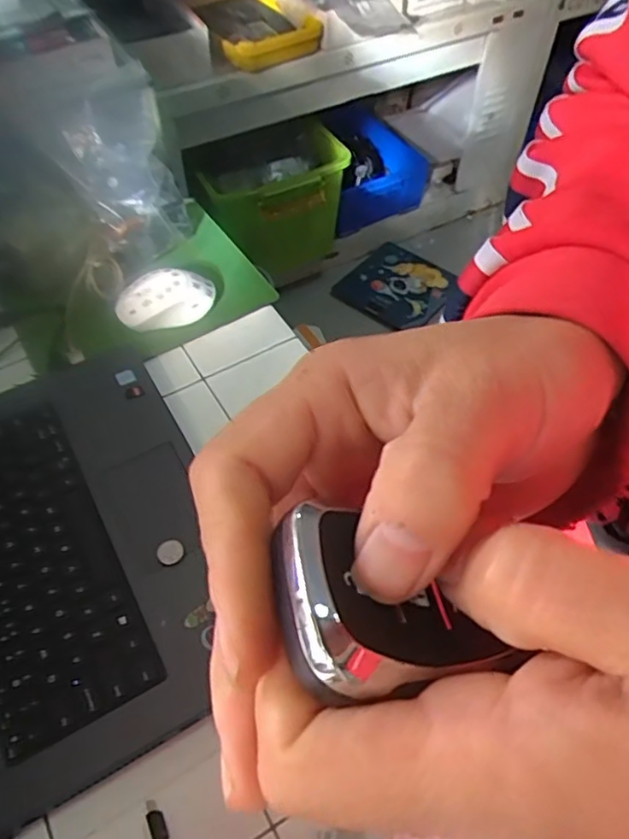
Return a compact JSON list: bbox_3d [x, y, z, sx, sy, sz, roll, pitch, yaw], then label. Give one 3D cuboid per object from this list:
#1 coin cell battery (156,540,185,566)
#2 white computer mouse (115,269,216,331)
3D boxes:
[{"bbox_3d":[-0.108,0.100,0.465,0.019,0.004,0.018,-17,65,-19],"label":"coin cell battery"},{"bbox_3d":[-0.151,-0.124,0.632,0.100,0.034,0.057,-14,54,-11],"label":"white computer mouse"}]

